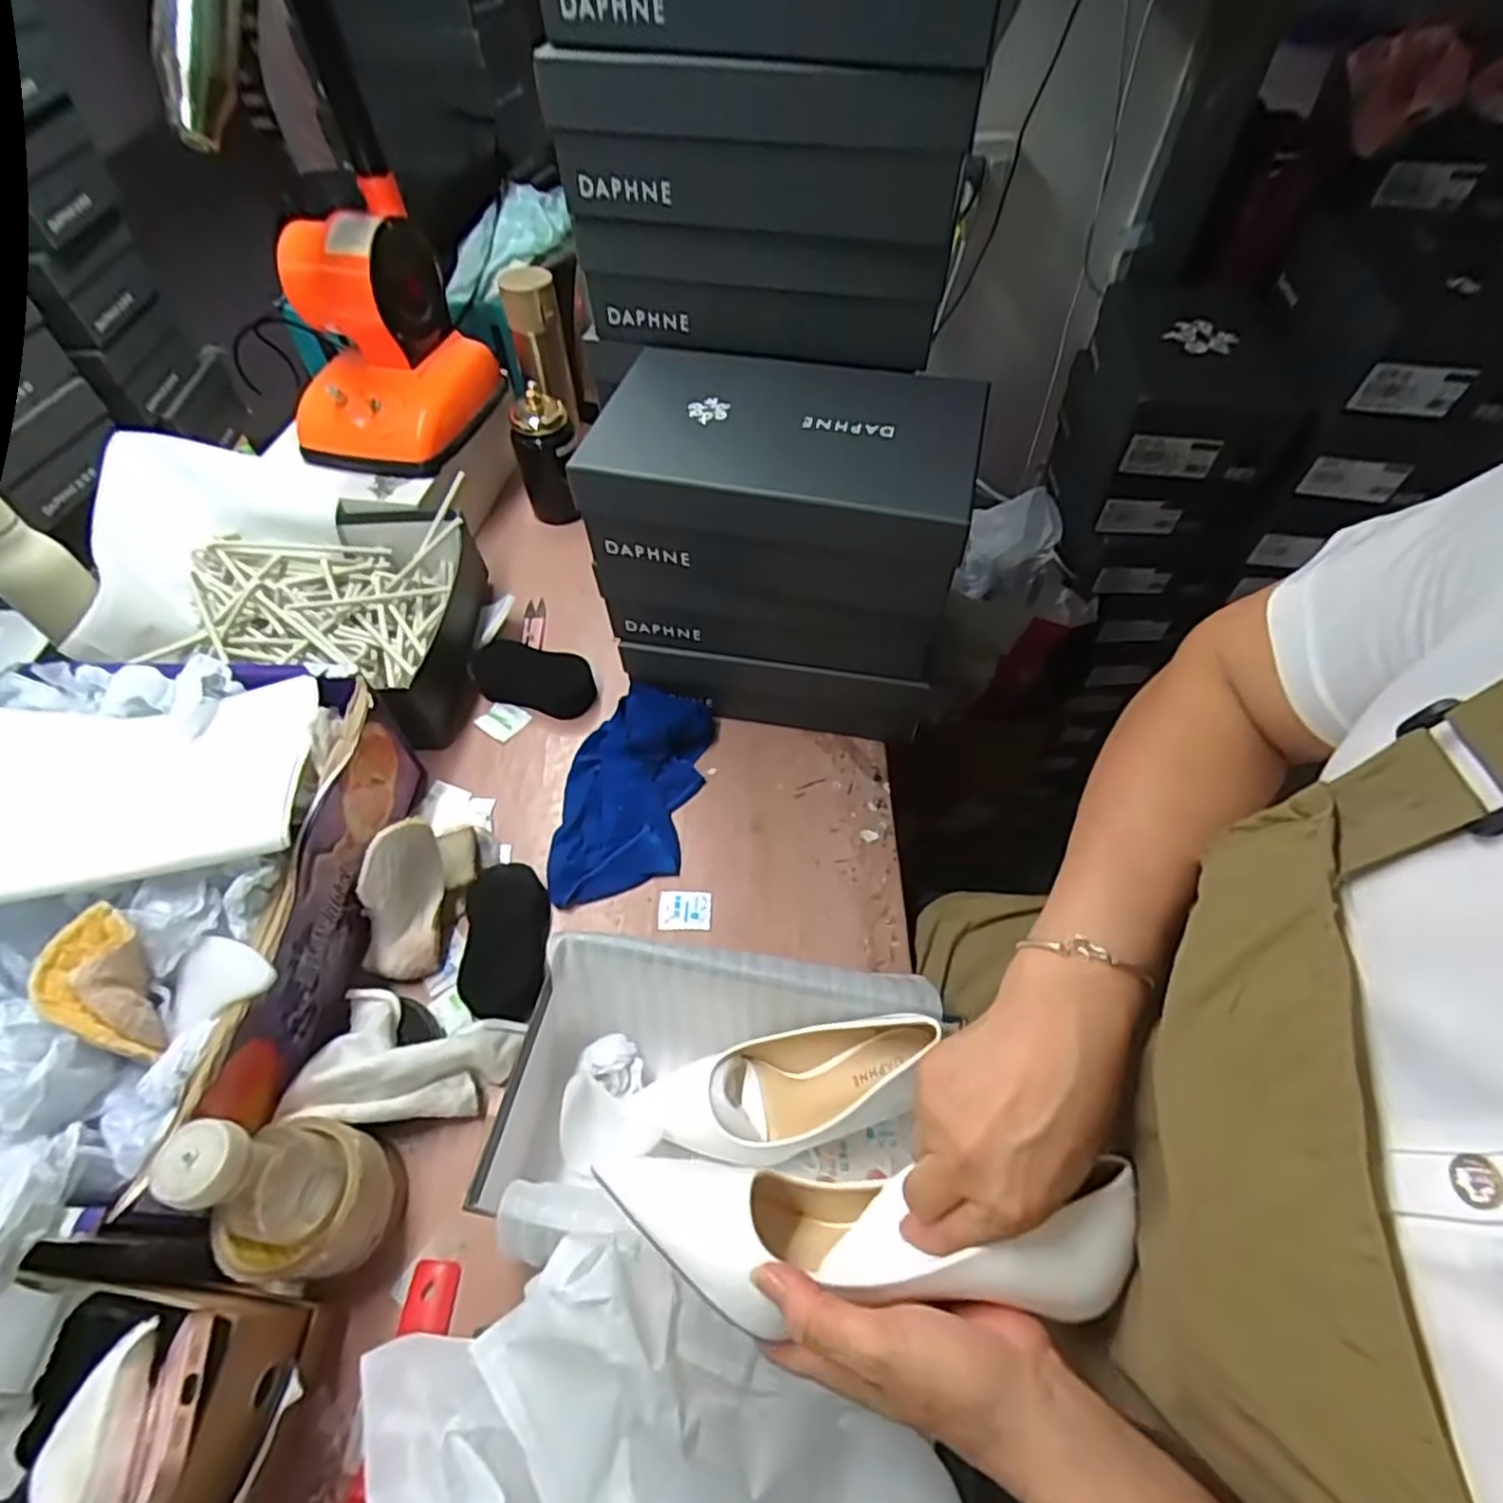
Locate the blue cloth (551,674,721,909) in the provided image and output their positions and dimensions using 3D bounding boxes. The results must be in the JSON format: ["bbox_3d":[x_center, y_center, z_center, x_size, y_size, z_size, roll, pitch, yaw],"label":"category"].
[{"bbox_3d":[-0.119,0.038,0.693,0.133,0.042,0.223,7,55,5],"label":"blue cloth"}]

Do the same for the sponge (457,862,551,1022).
[{"bbox_3d":[-0.207,0.158,0.611,0.064,0.028,0.127,-4,55,-2],"label":"sponge"}]

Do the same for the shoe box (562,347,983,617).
[{"bbox_3d":[0.028,-0.230,0.600,0.296,0.103,0.180,12,56,9],"label":"shoe box"}]

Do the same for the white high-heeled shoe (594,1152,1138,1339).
[{"bbox_3d":[0.053,0.231,0.341,0.232,0.076,0.066,-5,53,17],"label":"white high-heeled shoe"}]

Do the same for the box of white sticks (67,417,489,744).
[{"bbox_3d":[-0.491,-0.167,0.770,0.396,0.155,0.294,7,55,5],"label":"box of white sticks"}]

